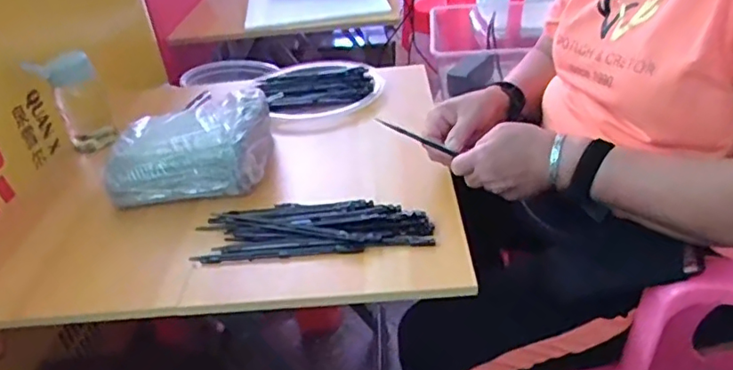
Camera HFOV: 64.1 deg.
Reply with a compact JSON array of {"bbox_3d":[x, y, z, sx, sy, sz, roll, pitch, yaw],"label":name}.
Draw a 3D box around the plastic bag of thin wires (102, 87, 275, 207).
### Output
[{"bbox_3d":[-0.228,-0.049,0.784,0.189,0.096,0.173,-5,31,1],"label":"plastic bag of thin wires"}]

